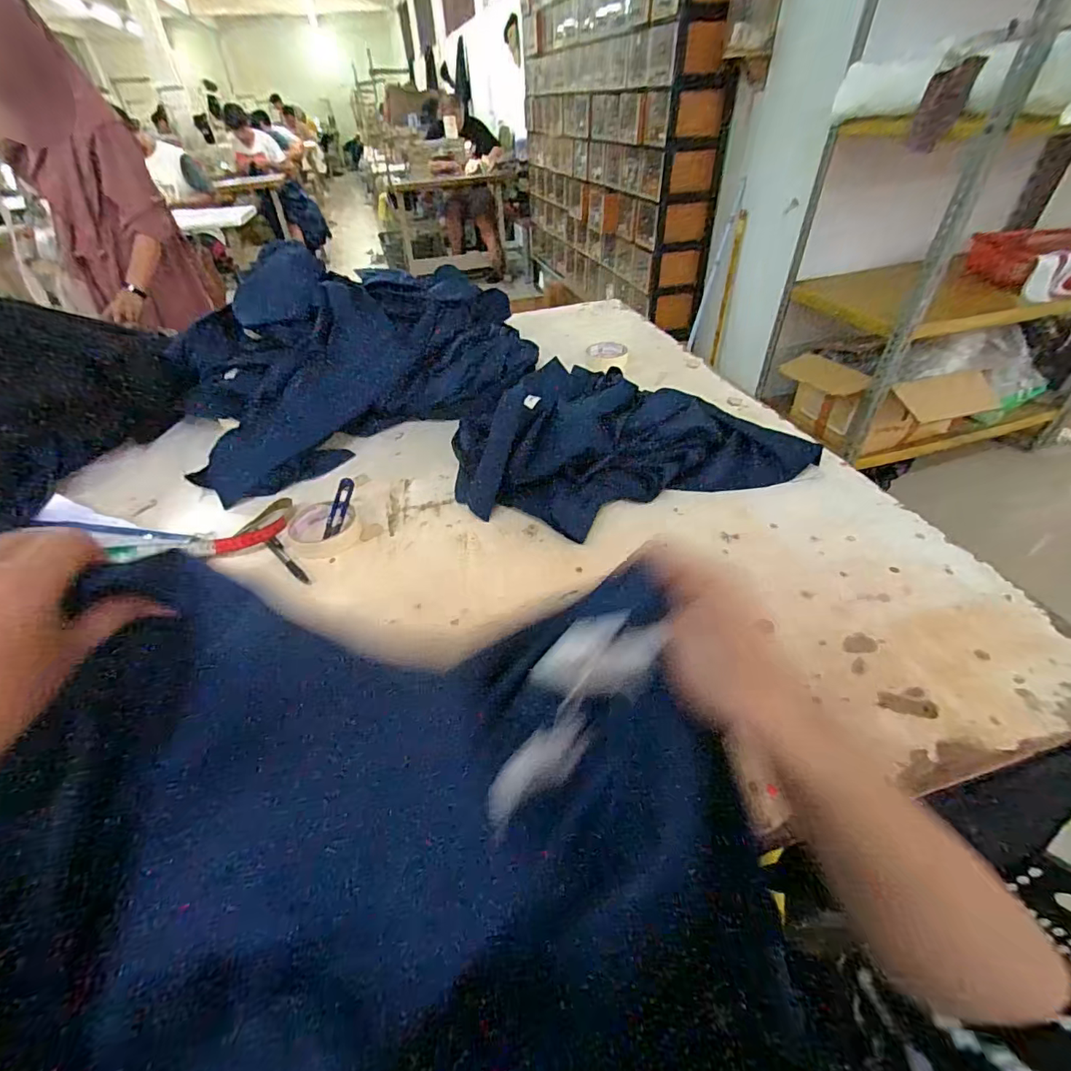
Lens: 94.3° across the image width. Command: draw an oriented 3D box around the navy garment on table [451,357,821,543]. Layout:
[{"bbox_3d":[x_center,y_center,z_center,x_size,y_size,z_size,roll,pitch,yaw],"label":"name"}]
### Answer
[{"bbox_3d":[0.112,-0.159,0.710,0.450,0.109,0.302,-15,43,-13],"label":"navy garment on table"}]

